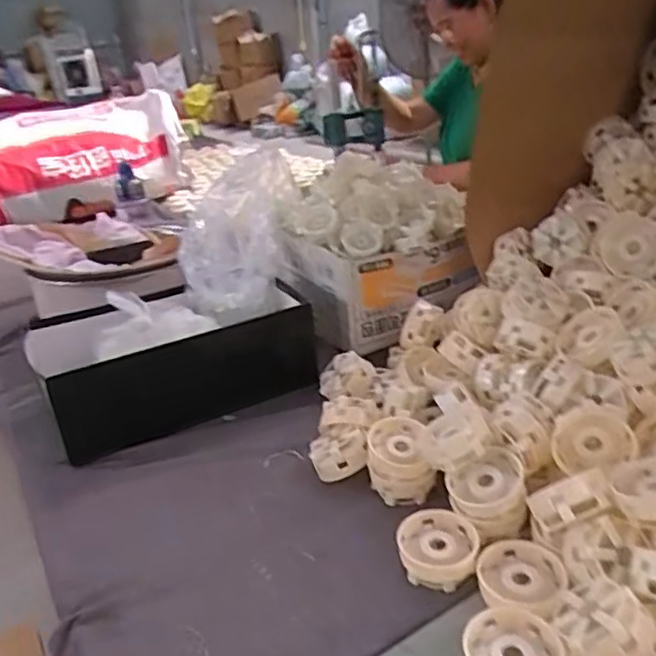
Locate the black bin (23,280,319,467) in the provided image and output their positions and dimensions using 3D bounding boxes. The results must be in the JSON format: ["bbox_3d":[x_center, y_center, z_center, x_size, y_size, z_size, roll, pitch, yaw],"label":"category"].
[{"bbox_3d":[-0.211,0.028,0.868,0.336,0.113,0.217,-19,29,-23],"label":"black bin"}]

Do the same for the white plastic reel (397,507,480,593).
[{"bbox_3d":[0.094,0.189,0.552,0.065,0.027,0.067,-5,27,3],"label":"white plastic reel"}]

